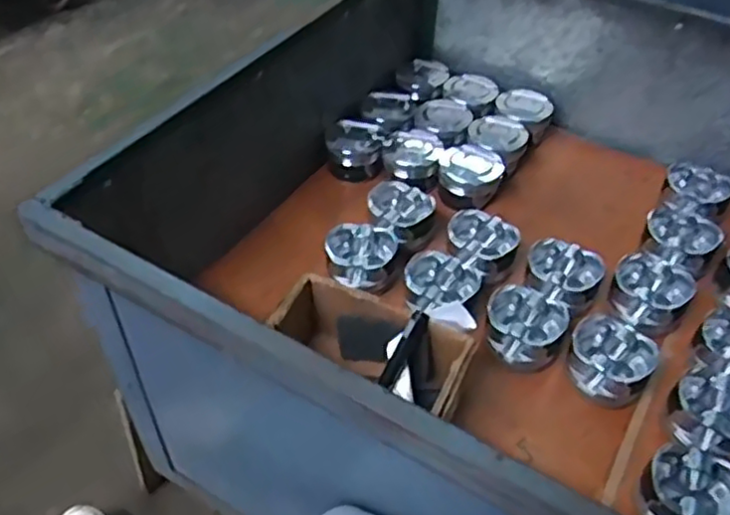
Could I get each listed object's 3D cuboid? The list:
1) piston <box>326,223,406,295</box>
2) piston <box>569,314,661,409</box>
[{"bbox_3d":[0.000,0.002,0.825,0.096,0.044,0.078,-5,48,-8],"label":"piston"},{"bbox_3d":[0.261,0.104,0.717,0.082,0.047,0.088,2,47,-2],"label":"piston"}]

